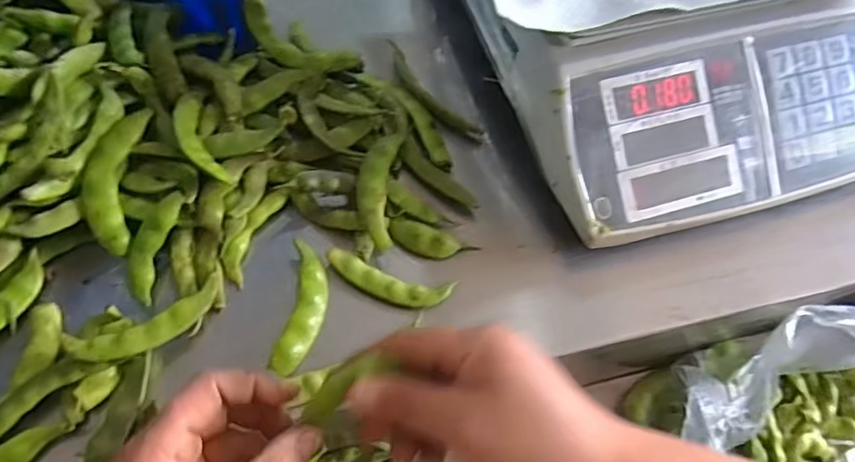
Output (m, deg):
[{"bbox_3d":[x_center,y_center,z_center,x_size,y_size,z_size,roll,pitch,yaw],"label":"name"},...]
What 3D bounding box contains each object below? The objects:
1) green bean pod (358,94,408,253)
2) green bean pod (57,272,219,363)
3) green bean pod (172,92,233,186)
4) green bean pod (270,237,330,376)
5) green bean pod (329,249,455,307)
[{"bbox_3d":[-0.034,-0.052,0.430,0.029,0.014,0.137,6,61,-1],"label":"green bean pod"},{"bbox_3d":[-0.172,0.057,0.357,0.093,0.006,0.028,-26,65,-32],"label":"green bean pod"},{"bbox_3d":[-0.166,-0.068,0.409,0.023,0.012,0.085,-22,65,-15],"label":"green bean pod"},{"bbox_3d":[-0.083,0.050,0.382,0.026,0.008,0.089,5,61,-1],"label":"green bean pod"},{"bbox_3d":[-0.027,0.035,0.394,0.087,0.007,0.025,16,61,5],"label":"green bean pod"}]

